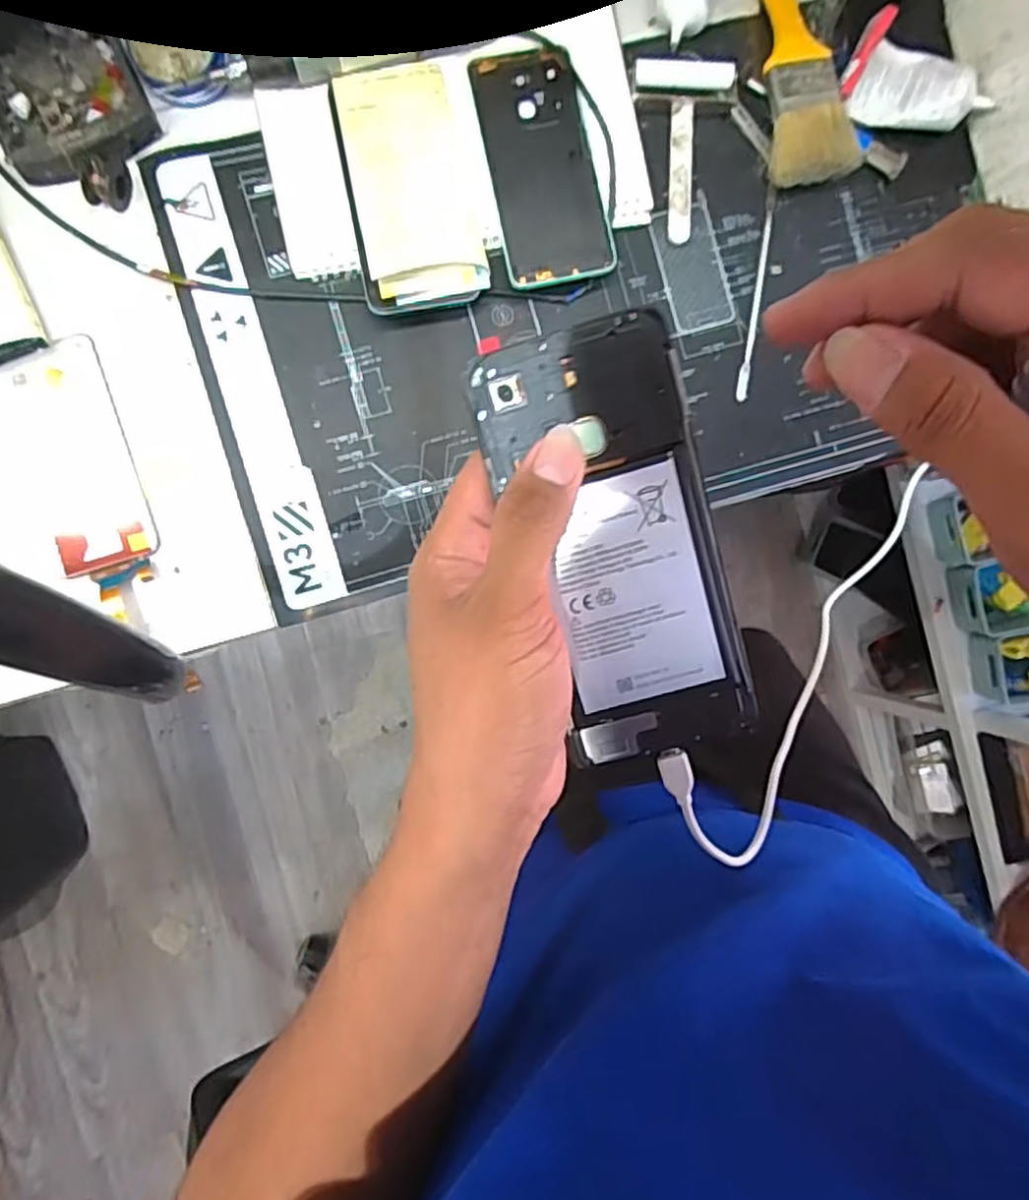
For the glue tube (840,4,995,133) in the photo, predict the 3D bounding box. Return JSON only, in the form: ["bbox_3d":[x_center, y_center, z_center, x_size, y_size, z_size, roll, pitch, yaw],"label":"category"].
[{"bbox_3d":[0.288,-0.372,0.502,0.105,0.034,0.057,10,90,-5],"label":"glue tube"}]

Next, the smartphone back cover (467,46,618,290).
[{"bbox_3d":[0.018,-0.301,0.494,0.076,0.010,0.157,-14,91,-8],"label":"smartphone back cover"}]

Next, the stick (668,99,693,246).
[{"bbox_3d":[0.119,-0.305,0.505,0.016,0.005,0.093,4,101,21],"label":"stick"}]

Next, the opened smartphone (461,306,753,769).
[{"bbox_3d":[0.038,-0.016,0.256,0.068,0.012,0.157,-18,104,-4],"label":"opened smartphone"}]

